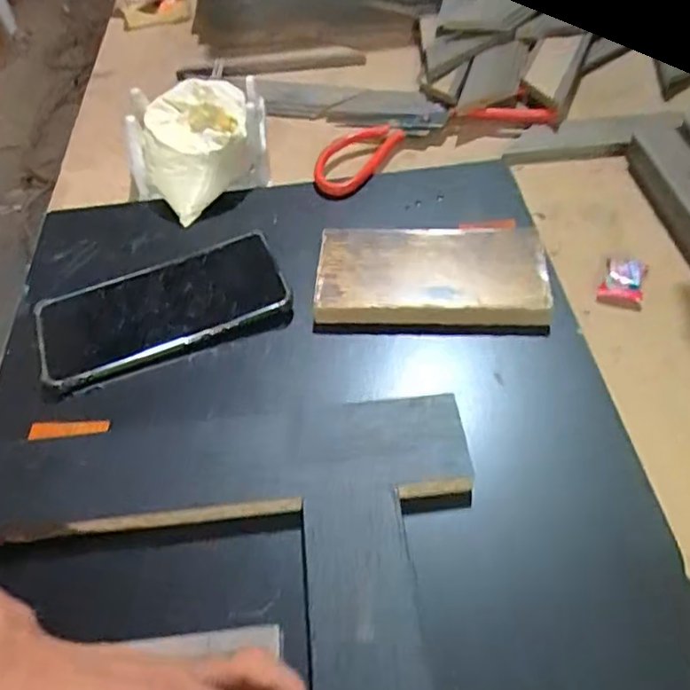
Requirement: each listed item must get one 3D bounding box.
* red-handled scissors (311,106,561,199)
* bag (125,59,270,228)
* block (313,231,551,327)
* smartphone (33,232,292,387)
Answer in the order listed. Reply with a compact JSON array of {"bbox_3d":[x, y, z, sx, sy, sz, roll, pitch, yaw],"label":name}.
[{"bbox_3d":[0.068,-0.176,0.518,0.207,0.024,0.063,-22,53,-11],"label":"red-handled scissors"},{"bbox_3d":[-0.121,-0.166,0.505,0.112,0.054,0.126,-15,52,-6],"label":"bag"},{"bbox_3d":[0.058,-0.046,0.419,0.148,0.025,0.074,1,52,7],"label":"block"},{"bbox_3d":[-0.124,-0.027,0.417,0.161,0.013,0.077,-20,52,-10],"label":"smartphone"}]

